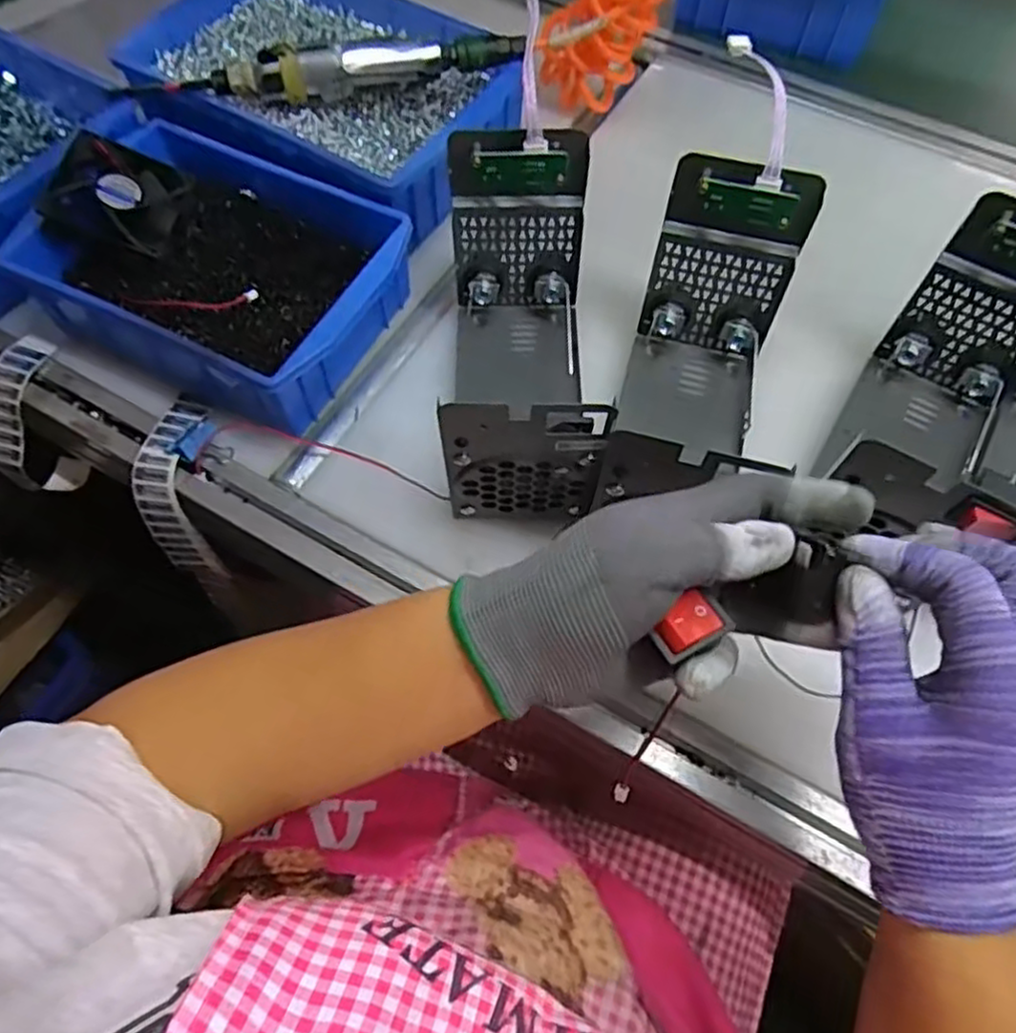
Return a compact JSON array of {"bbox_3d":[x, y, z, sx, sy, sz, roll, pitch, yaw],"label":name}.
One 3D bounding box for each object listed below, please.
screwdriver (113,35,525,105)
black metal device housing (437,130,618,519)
[{"bbox_3d":[-0.147,-0.354,0.581,0.323,0.047,0.039,-8,64,-4],"label":"screwdriver"},{"bbox_3d":[0.007,-0.120,0.481,0.088,0.144,0.222,0,64,0],"label":"black metal device housing"}]

